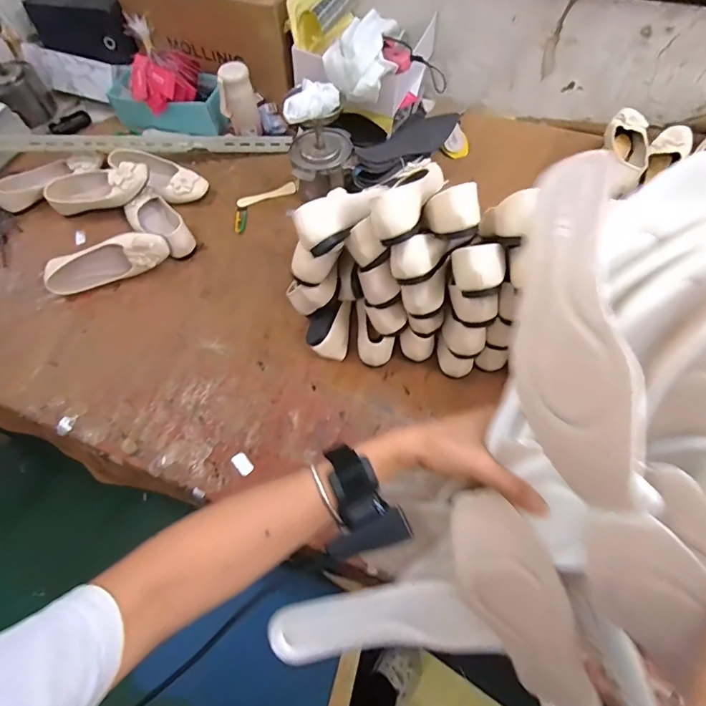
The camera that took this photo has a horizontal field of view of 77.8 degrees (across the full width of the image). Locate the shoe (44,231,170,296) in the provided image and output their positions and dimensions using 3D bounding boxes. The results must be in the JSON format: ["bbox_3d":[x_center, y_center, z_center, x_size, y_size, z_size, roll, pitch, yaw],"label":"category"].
[{"bbox_3d":[-0.528,-0.190,0.938,0.270,0.088,0.051,-15,62,-4],"label":"shoe"}]

